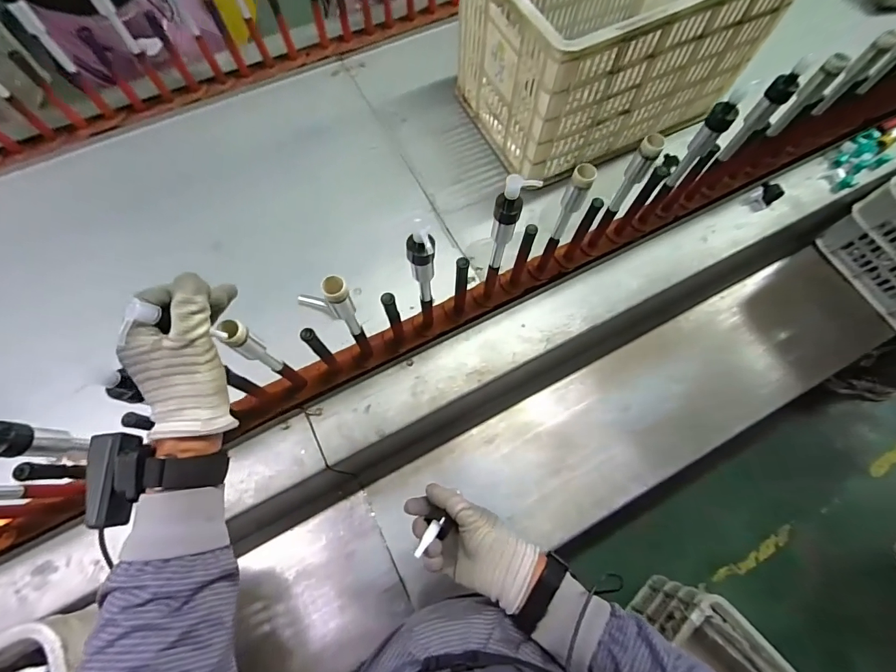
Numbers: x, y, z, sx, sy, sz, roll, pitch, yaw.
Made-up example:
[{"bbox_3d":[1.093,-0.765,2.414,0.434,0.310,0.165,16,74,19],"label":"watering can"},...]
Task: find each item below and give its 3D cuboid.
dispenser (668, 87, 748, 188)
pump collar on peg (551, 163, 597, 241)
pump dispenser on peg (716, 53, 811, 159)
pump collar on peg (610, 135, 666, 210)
[{"bbox_3d":[0.337,-0.255,0.536,0.029,0.148,0.024,34,72,12],"label":"dispenser"},{"bbox_3d":[0.156,-0.167,0.509,0.025,0.116,0.024,28,71,10],"label":"pump collar on peg"},{"bbox_3d":[0.433,-0.308,0.557,0.029,0.136,0.038,39,73,13],"label":"pump dispenser on peg"},{"bbox_3d":[0.246,-0.213,0.529,0.025,0.110,0.032,29,72,10],"label":"pump collar on peg"}]

